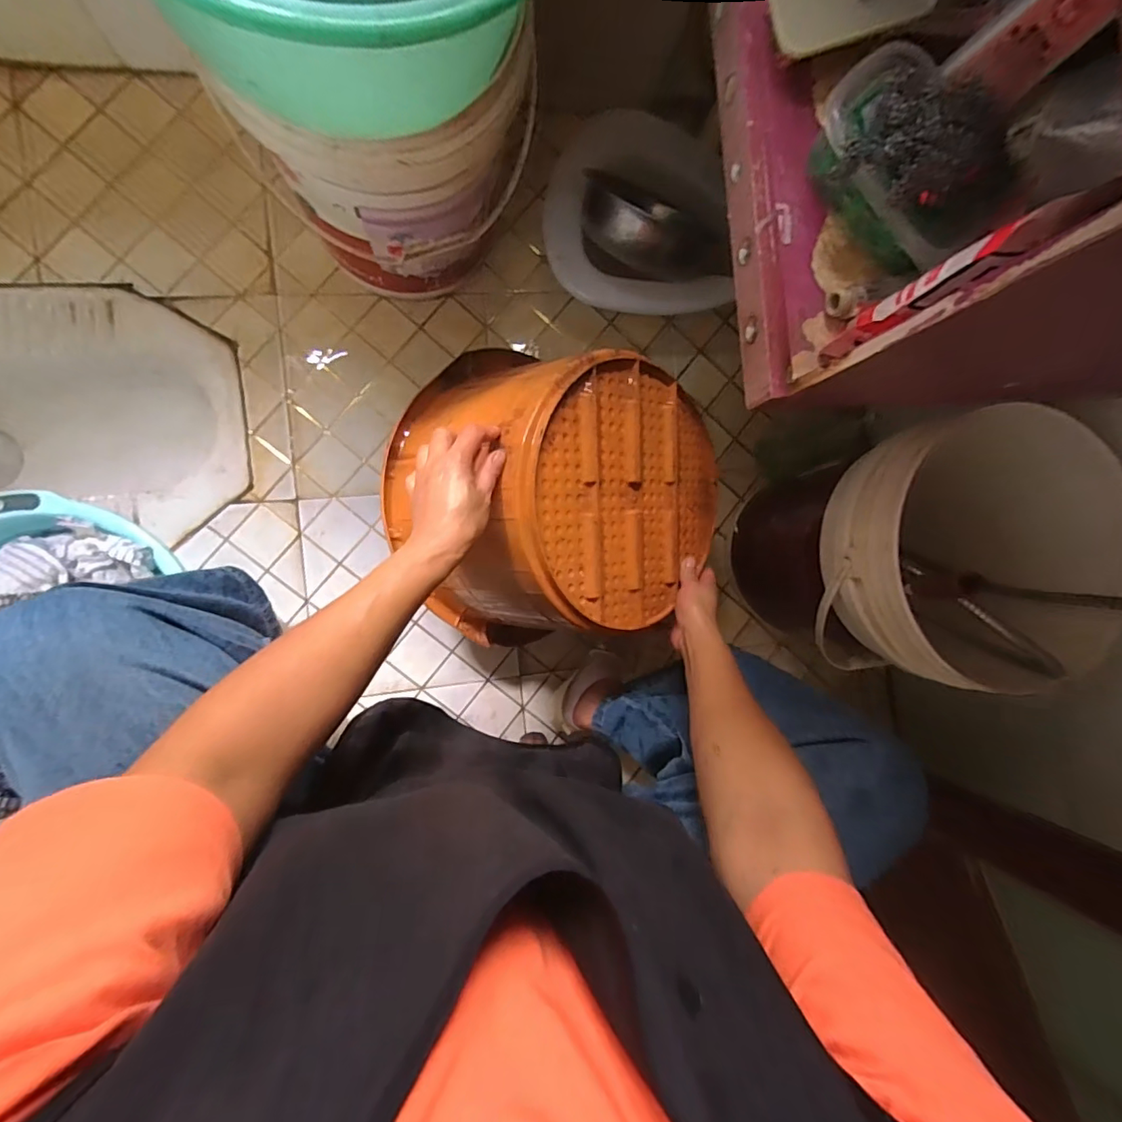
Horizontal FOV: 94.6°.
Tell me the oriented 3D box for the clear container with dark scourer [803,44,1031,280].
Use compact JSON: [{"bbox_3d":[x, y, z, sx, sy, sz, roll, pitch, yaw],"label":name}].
[{"bbox_3d":[0.256,-0.305,0.398,0.139,0.084,0.095,46,80,-8],"label":"clear container with dark scourer"}]

